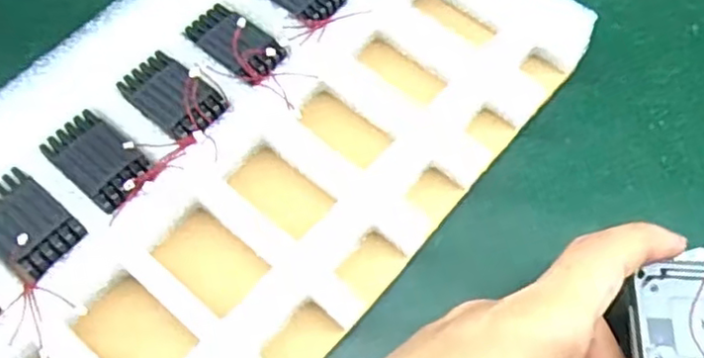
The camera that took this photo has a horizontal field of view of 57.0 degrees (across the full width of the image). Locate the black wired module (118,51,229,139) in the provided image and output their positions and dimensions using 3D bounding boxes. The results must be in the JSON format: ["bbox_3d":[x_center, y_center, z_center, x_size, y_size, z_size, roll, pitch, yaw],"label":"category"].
[{"bbox_3d":[-0.068,-0.033,0.246,0.040,0.004,0.025,40,67,21],"label":"black wired module"}]

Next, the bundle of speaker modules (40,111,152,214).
[{"bbox_3d":[-0.091,-0.007,0.233,0.042,0.010,0.024,35,63,22],"label":"bundle of speaker modules"}]

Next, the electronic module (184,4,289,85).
[{"bbox_3d":[-0.045,-0.055,0.253,0.041,0.008,0.021,37,66,20],"label":"electronic module"}]

